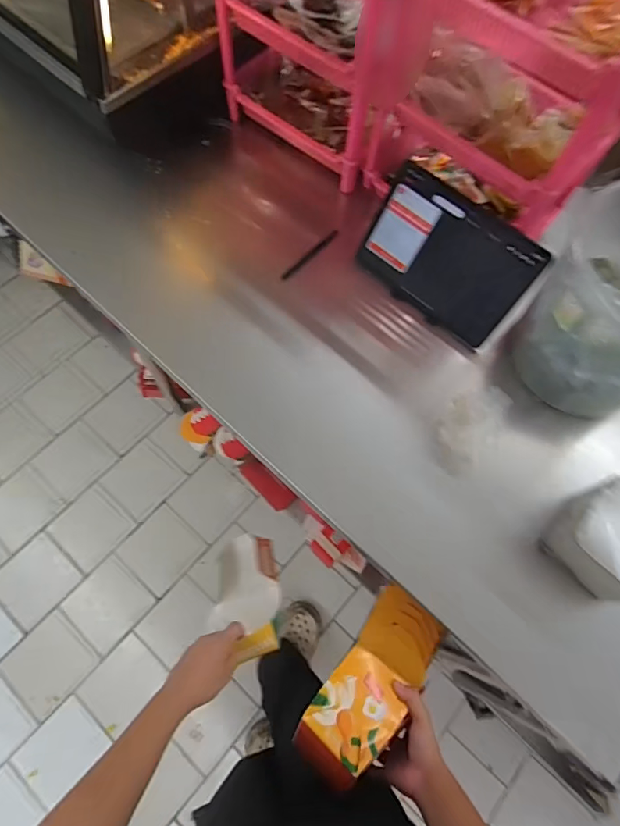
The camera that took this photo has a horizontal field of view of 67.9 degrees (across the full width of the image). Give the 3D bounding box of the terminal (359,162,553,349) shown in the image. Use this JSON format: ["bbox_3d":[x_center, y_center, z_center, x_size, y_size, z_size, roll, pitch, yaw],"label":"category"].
[{"bbox_3d":[0.203,-0.232,0.695,0.246,0.173,0.024,39,41,12],"label":"terminal"}]

